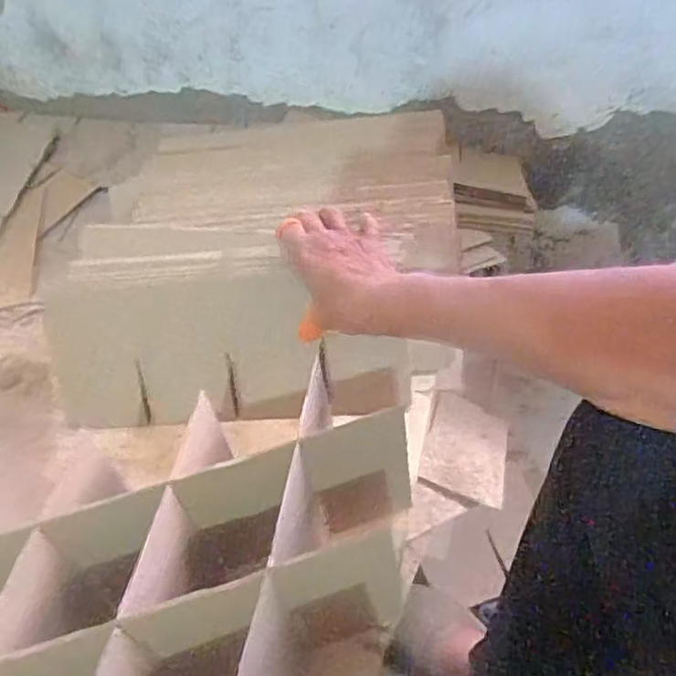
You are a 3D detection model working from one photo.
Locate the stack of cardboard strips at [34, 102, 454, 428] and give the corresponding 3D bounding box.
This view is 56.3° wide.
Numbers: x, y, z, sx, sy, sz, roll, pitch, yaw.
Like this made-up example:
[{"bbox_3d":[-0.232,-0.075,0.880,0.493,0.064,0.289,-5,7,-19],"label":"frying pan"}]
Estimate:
[{"bbox_3d":[-0.074,-0.091,0.648,0.376,0.101,0.337,-2,49,5],"label":"stack of cardboard strips"}]

